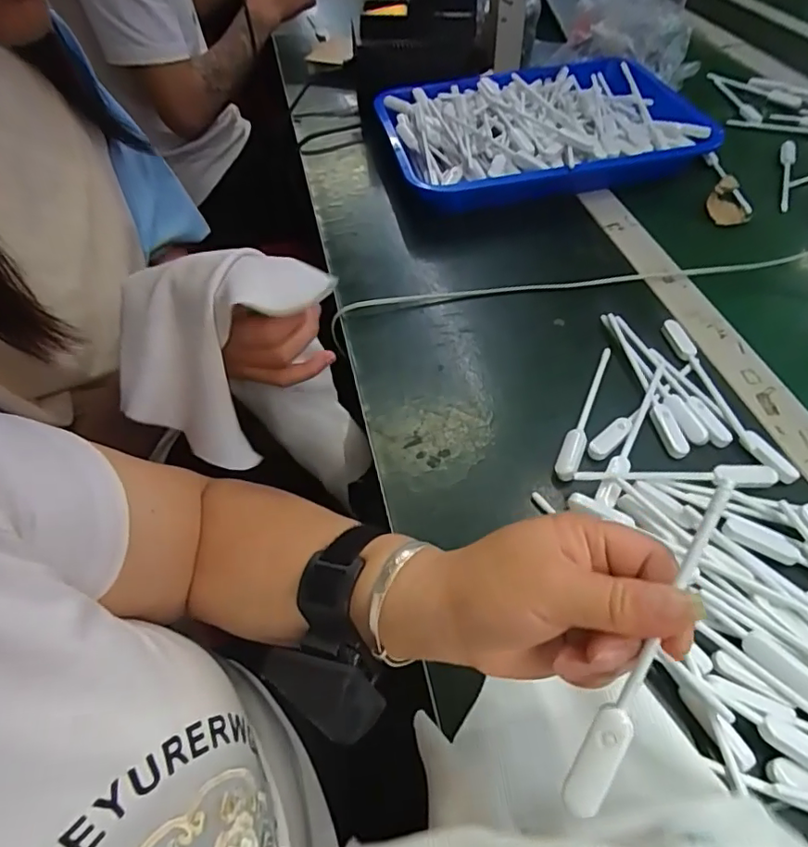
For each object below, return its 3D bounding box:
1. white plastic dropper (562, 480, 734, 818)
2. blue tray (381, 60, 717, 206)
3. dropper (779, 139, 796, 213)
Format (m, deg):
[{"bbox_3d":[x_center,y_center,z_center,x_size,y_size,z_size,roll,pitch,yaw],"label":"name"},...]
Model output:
[{"bbox_3d":[0.099,0.088,0.216,0.014,0.005,0.142,26,84,22],"label":"white plastic dropper"},{"bbox_3d":[0.168,-0.361,0.662,0.381,0.058,0.273,-13,53,-6],"label":"blue tray"},{"bbox_3d":[0.436,-0.285,0.620,0.018,0.017,0.137,19,56,18],"label":"dropper"}]

